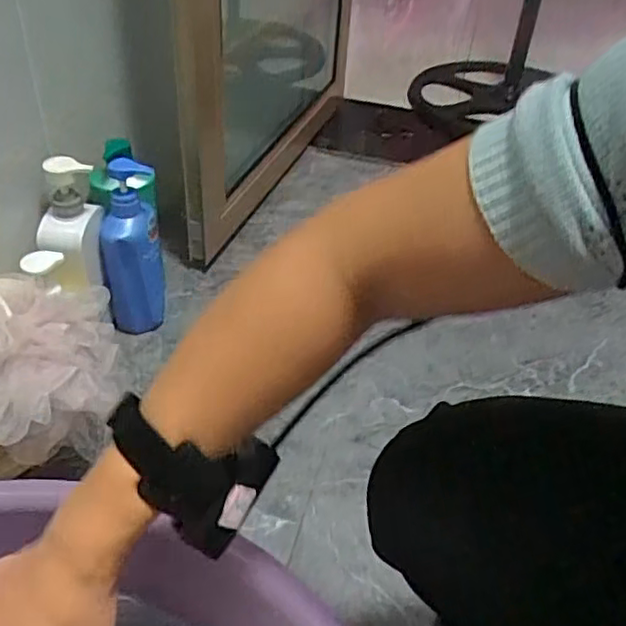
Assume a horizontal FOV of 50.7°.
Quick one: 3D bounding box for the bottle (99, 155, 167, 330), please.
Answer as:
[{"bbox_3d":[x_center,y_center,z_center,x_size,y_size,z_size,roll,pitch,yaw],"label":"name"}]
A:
[{"bbox_3d":[-0.245,-0.089,0.886,0.078,0.234,0.077,-10,41,-18],"label":"bottle"}]

